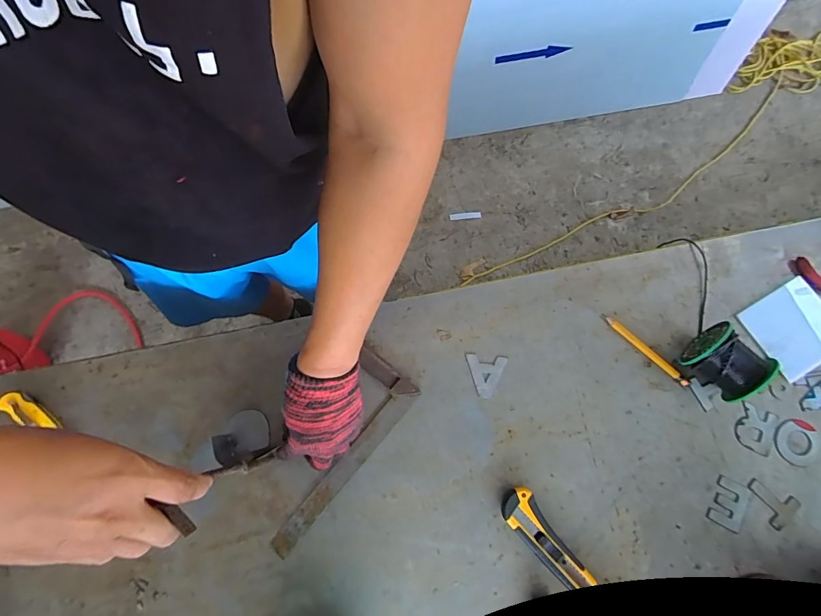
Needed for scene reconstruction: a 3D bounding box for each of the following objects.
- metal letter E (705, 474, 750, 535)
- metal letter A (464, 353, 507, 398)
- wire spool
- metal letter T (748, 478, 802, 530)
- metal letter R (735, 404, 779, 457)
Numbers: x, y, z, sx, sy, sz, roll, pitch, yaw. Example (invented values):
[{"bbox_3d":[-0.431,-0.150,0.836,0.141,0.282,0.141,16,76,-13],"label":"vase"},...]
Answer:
[{"bbox_3d":[0.379,0.233,0.507,0.038,0.004,0.055,24,78,6],"label":"metal letter E"},{"bbox_3d":[0.095,0.088,0.547,0.050,0.005,0.053,6,76,2],"label":"metal letter A"},{"bbox_3d":[0.381,0.066,0.517,0.084,0.065,0.060,44,81,10],"label":"wire spool"},{"bbox_3d":[0.428,0.227,0.508,0.045,0.004,0.055,-40,79,-9],"label":"metal letter T"},{"bbox_3d":[0.425,0.150,0.528,0.045,0.004,0.054,19,83,2],"label":"metal letter R"}]

